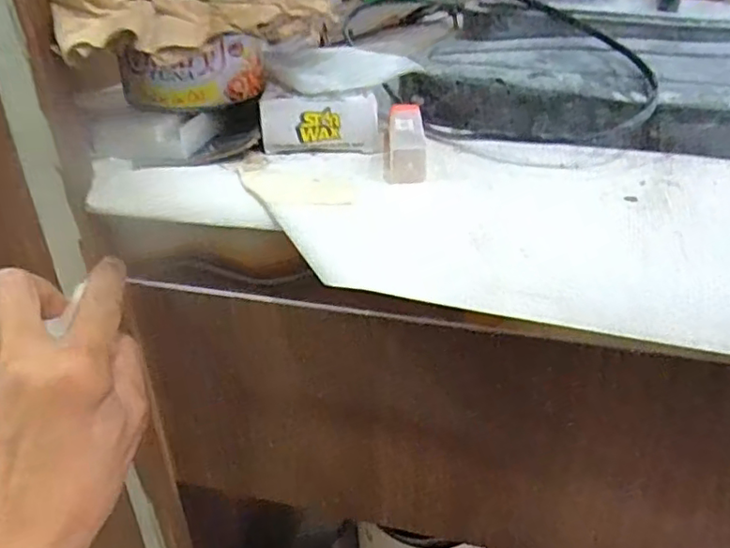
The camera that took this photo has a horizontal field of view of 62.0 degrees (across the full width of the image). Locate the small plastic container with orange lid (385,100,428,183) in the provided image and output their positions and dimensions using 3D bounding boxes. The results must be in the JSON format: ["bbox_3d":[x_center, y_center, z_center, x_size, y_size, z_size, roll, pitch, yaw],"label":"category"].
[{"bbox_3d":[0.021,-0.070,0.318,0.019,0.018,0.081,-1,30,2],"label":"small plastic container with orange lid"}]

